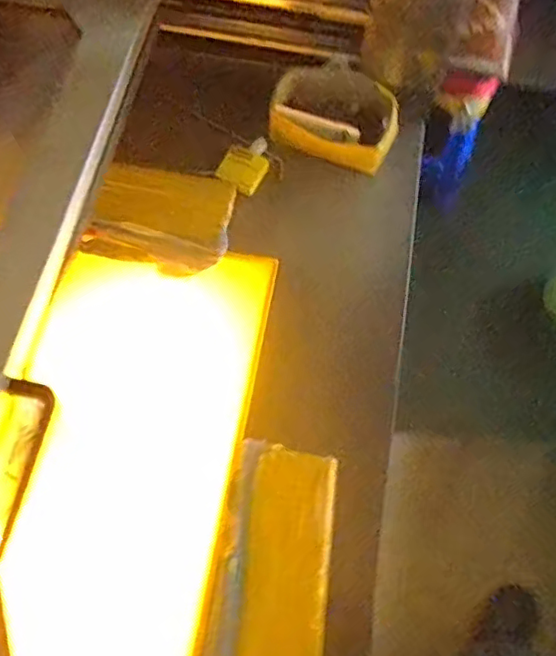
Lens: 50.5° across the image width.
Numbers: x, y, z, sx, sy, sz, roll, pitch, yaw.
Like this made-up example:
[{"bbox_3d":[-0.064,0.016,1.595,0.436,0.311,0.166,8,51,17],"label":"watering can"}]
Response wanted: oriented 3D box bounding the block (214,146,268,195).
[{"bbox_3d":[-0.058,-0.260,0.967,0.067,0.032,0.074,29,70,9],"label":"block"}]

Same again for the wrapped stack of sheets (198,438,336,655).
[{"bbox_3d":[-0.013,0.341,0.700,0.145,0.026,0.397,13,67,3],"label":"wrapped stack of sheets"}]

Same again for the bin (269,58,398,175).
[{"bbox_3d":[0.087,-0.339,0.953,0.197,0.082,0.110,23,69,7],"label":"bin"}]

